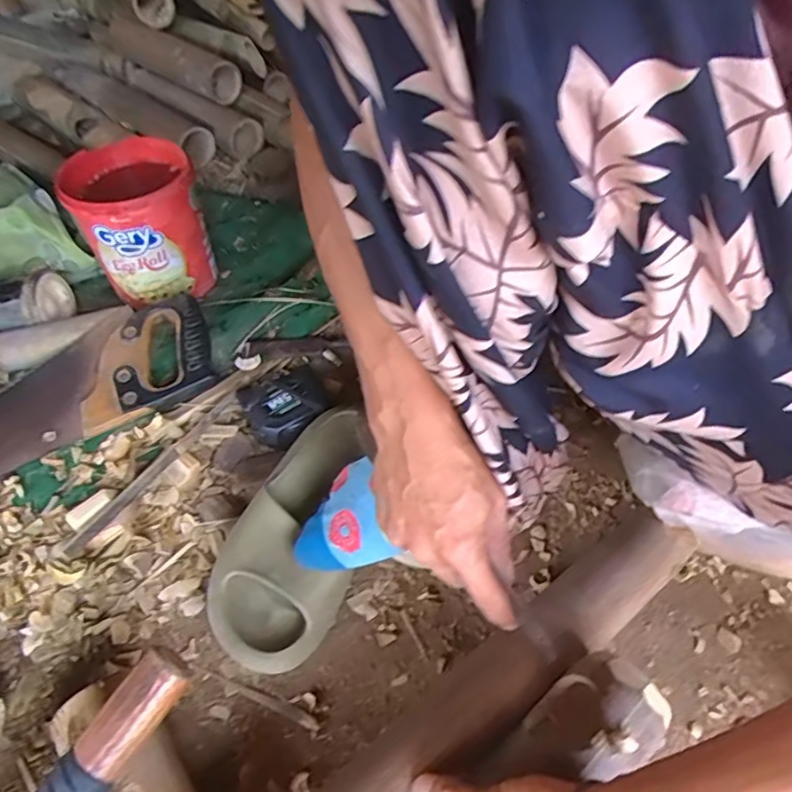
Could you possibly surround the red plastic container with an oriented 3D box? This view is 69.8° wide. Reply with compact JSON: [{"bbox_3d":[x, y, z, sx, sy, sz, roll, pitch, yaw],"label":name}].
[{"bbox_3d":[-0.304,-0.206,0.689,0.138,0.154,0.139,-25,57,-16],"label":"red plastic container"}]

